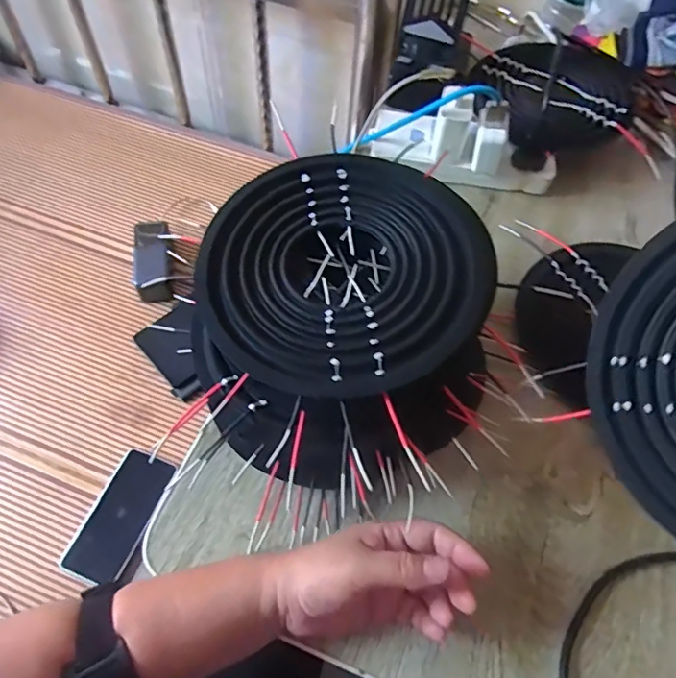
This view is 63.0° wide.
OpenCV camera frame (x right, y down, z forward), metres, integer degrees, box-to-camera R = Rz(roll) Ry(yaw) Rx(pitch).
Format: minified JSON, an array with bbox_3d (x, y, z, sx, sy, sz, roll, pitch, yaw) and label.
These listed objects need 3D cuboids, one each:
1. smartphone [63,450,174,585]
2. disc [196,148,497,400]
[{"bbox_3d":[-0.277,0.225,0.701,0.074,0.014,0.159,22,71,7],"label":"smartphone"},{"bbox_3d":[0.005,-0.047,0.360,0.178,0.033,0.176,1,57,-2],"label":"disc"}]

